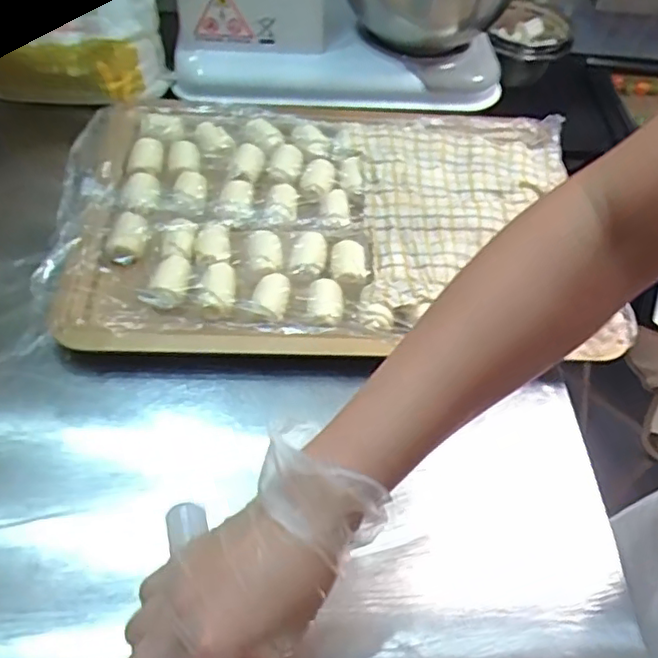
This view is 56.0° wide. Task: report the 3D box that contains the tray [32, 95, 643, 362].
[{"bbox_3d":[-0.002,-0.116,0.599,0.506,0.031,0.353,3,52,-4],"label":"tray"}]

